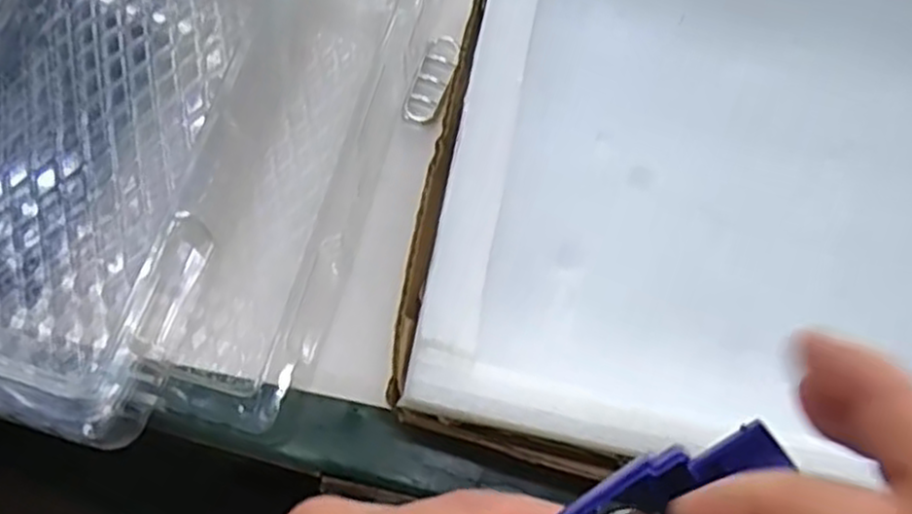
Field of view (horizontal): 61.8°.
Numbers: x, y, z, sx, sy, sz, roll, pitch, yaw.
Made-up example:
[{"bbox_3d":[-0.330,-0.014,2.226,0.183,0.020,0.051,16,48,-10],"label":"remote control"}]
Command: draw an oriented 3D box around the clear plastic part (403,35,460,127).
[{"bbox_3d":[-0.012,-0.096,0.413,0.020,0.004,0.055,31,71,-31],"label":"clear plastic part"}]

